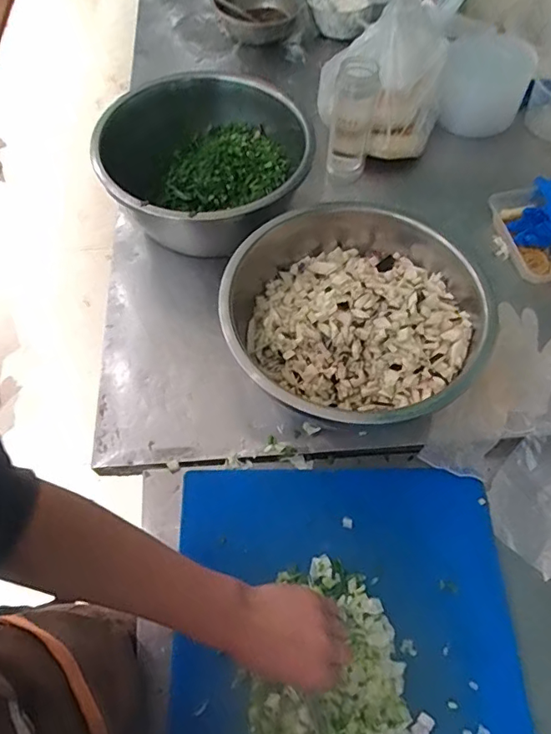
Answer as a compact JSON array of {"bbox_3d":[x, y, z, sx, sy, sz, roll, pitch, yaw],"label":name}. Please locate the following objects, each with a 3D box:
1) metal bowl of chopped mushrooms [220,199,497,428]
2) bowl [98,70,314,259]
[{"bbox_3d":[0.114,-0.074,0.650,0.304,0.125,0.276,36,69,19],"label":"metal bowl of chopped mushrooms"},{"bbox_3d":[-0.091,-0.295,0.766,0.284,0.145,0.294,-1,62,2],"label":"bowl"}]

